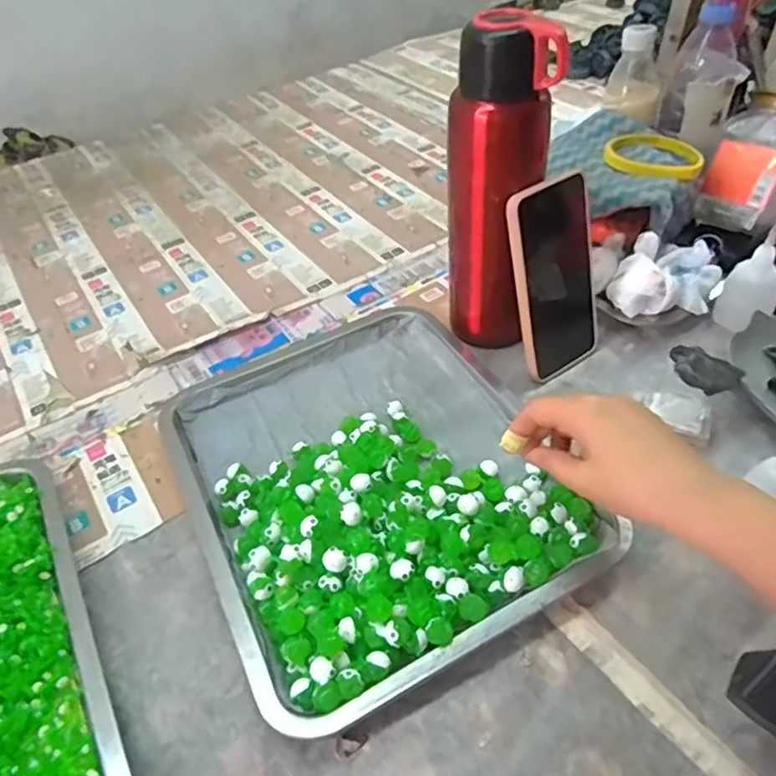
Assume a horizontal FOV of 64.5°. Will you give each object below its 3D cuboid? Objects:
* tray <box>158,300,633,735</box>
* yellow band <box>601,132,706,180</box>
[{"bbox_3d":[-0.023,0.050,0.468,0.253,0.034,0.329,-23,48,-16],"label":"tray"},{"bbox_3d":[0.266,-0.234,0.618,0.091,0.013,0.091,8,47,14],"label":"yellow band"}]

